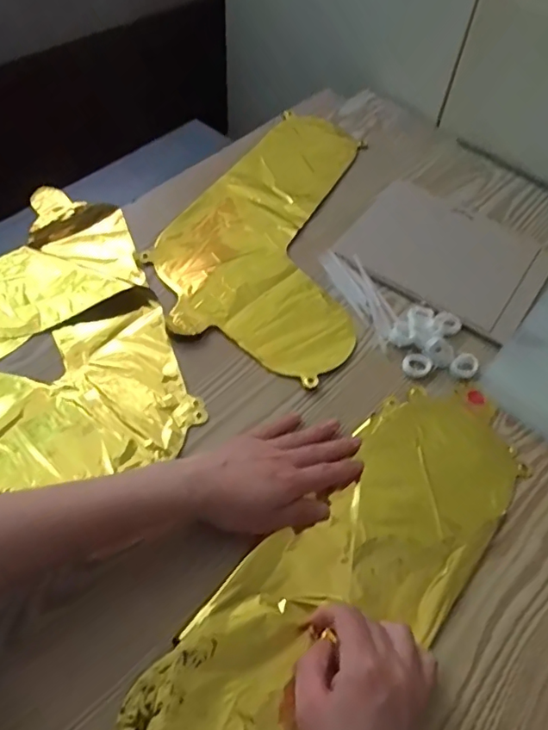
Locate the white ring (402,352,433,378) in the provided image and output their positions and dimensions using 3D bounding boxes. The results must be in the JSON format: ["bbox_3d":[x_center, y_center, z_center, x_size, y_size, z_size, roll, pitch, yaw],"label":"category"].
[{"bbox_3d":[0.137,0.001,0.505,0.026,0.006,0.027,2,55,-3],"label":"white ring"}]

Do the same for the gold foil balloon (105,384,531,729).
[{"bbox_3d":[0.052,0.163,0.388,0.128,0.010,0.412,38,59,20],"label":"gold foil balloon"}]

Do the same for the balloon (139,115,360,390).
[{"bbox_3d":[0.020,-0.164,0.610,0.233,0.008,0.384,22,57,11],"label":"balloon"}]

